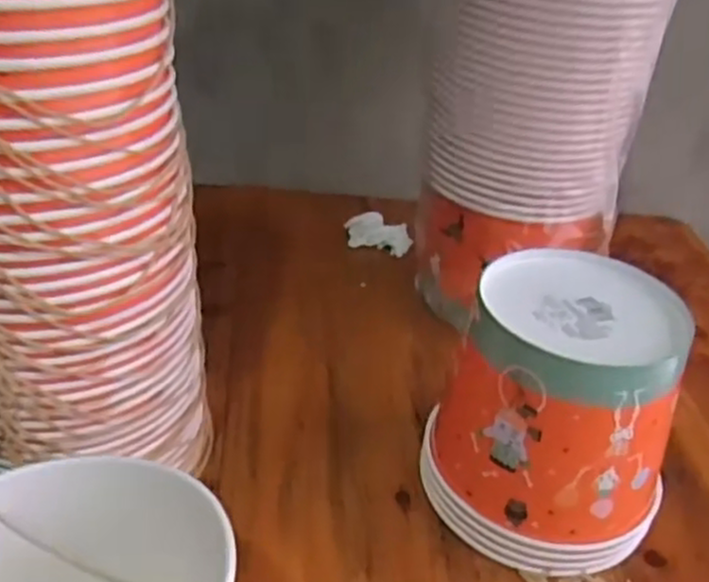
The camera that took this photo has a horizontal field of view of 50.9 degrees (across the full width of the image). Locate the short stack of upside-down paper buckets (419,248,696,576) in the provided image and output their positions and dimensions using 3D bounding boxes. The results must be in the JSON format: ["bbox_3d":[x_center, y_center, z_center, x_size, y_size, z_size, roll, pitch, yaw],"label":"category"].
[{"bbox_3d":[0.134,0.079,0.495,0.147,0.155,0.139,21,37,23],"label":"short stack of upside-down paper buckets"}]

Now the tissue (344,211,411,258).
[{"bbox_3d":[0.028,-0.064,0.807,0.066,0.030,0.043,-3,35,-11],"label":"tissue"}]

